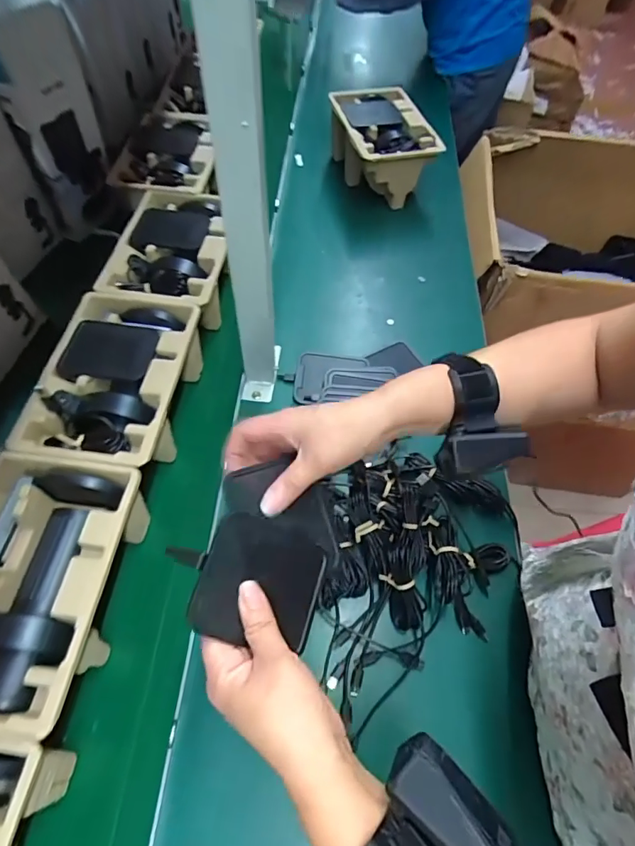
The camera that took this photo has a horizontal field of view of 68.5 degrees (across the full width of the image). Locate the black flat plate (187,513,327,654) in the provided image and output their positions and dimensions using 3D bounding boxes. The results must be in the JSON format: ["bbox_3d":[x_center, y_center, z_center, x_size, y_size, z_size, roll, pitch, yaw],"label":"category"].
[{"bbox_3d":[-0.038,0.111,0.325,0.092,0.005,0.079,31,59,-27],"label":"black flat plate"}]

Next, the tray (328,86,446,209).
[{"bbox_3d":[0.116,-0.496,0.852,0.136,0.122,0.209,-12,59,-11],"label":"tray"}]

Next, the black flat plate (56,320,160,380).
[{"bbox_3d":[-0.240,-0.084,0.541,0.100,0.009,0.080,6,58,1],"label":"black flat plate"}]

